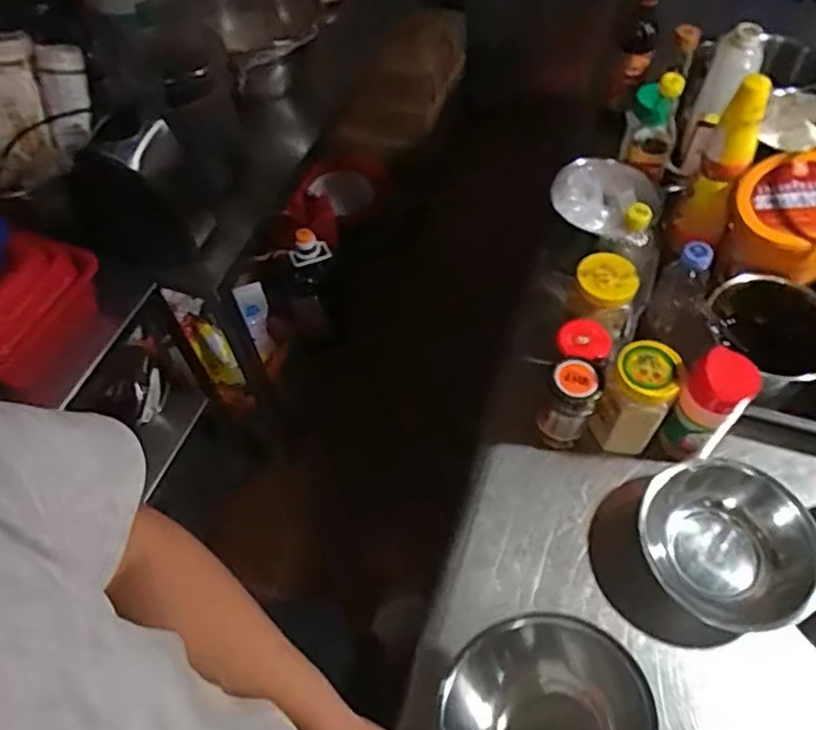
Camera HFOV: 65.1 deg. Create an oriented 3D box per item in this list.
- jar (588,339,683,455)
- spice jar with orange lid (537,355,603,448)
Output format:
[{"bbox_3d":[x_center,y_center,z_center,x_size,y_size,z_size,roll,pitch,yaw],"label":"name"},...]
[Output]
[{"bbox_3d":[0.270,0.039,0.774,0.075,0.160,0.072,18,59,13],"label":"jar"},{"bbox_3d":[0.197,0.051,0.788,0.059,0.126,0.064,-1,57,2],"label":"spice jar with orange lid"}]

